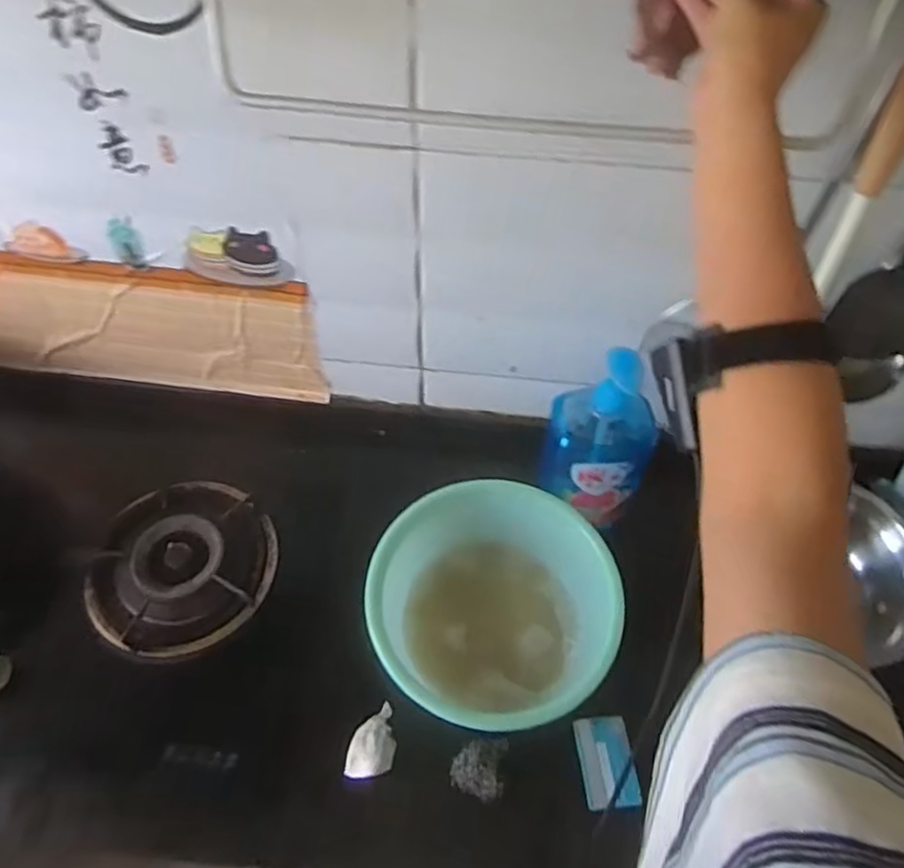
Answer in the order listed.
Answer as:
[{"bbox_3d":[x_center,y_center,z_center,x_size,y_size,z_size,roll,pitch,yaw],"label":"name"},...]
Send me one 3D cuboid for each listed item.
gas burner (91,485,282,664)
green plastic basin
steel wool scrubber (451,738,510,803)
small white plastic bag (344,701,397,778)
[{"bbox_3d":[-0.324,0.149,0.822,0.206,0.039,0.207,1,56,-1],"label":"gas burner"},{"bbox_3d":[0.042,0.195,0.758,0.248,0.121,0.240,1,56,-1],"label":"green plastic basin"},{"bbox_3d":[0.027,0.339,0.709,0.052,0.019,0.058,11,56,6],"label":"steel wool scrubber"},{"bbox_3d":[-0.082,0.322,0.733,0.047,0.018,0.076,7,56,3],"label":"small white plastic bag"}]

